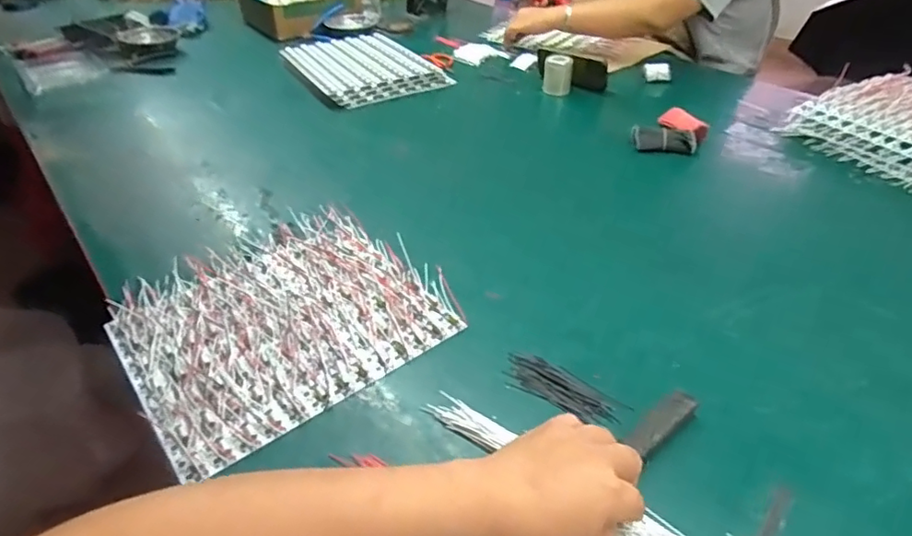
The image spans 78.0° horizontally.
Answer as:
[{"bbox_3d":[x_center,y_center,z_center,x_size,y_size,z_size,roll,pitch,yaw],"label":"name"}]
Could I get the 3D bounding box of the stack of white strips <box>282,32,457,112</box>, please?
[{"bbox_3d":[-0.196,-0.428,1.185,0.257,0.033,0.316,-16,40,-23],"label":"stack of white strips"}]

